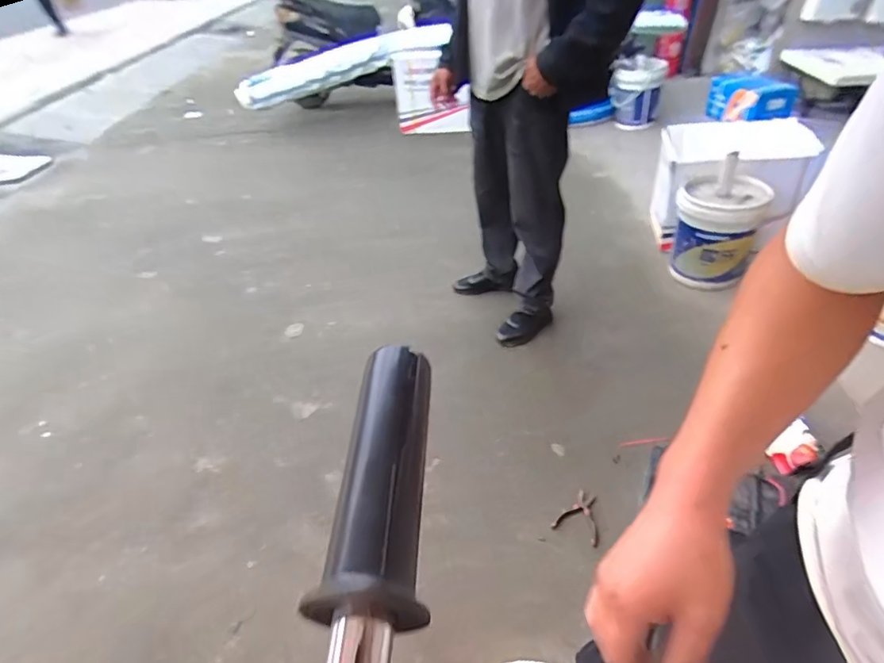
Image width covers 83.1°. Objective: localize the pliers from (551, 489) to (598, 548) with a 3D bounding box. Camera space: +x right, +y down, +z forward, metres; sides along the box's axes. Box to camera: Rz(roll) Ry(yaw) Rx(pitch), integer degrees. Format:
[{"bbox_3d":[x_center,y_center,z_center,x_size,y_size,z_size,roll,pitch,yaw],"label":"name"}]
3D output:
[{"bbox_3d":[0.366,0.480,1.303,0.115,0.019,0.131,22,45,22],"label":"pliers"}]

